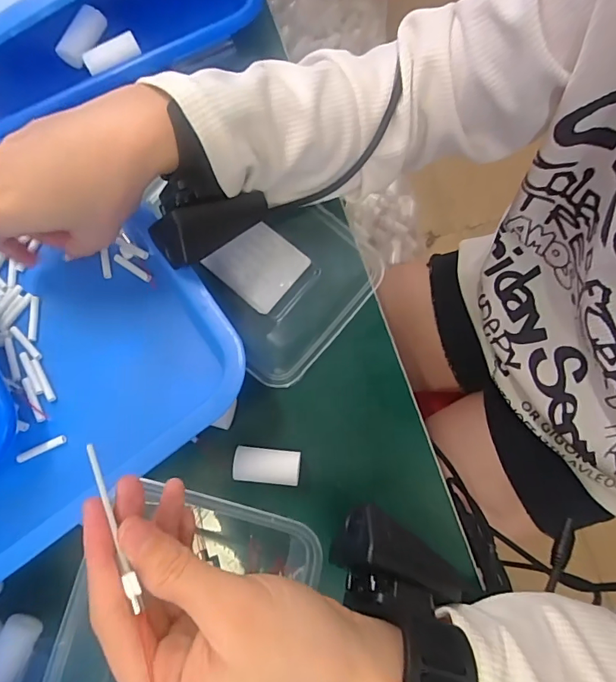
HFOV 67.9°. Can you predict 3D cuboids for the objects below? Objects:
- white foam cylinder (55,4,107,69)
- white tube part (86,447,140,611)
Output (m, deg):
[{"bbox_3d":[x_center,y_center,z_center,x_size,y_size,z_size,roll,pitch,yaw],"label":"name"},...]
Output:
[{"bbox_3d":[-0.167,-0.226,0.337,0.022,0.019,0.040,21,81,5],"label":"white foam cylinder"},{"bbox_3d":[-0.078,0.071,0.181,0.004,0.005,0.065,-26,70,-3],"label":"white tube part"}]

